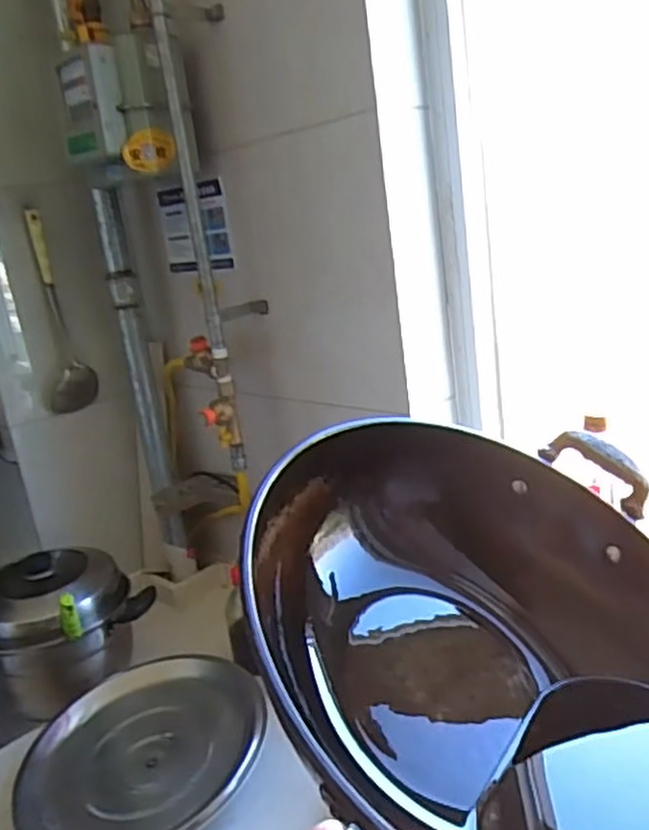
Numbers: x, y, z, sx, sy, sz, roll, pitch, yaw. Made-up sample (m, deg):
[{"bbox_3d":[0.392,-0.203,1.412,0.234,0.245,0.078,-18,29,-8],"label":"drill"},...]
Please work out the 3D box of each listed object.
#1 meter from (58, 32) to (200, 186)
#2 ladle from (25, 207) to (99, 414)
[{"bbox_3d":[-0.293,-0.451,1.086,0.191,0.182,0.135,-11,17,-12],"label":"meter"},{"bbox_3d":[-0.472,-0.172,1.270,0.088,0.345,0.056,-13,17,-17],"label":"ladle"}]

